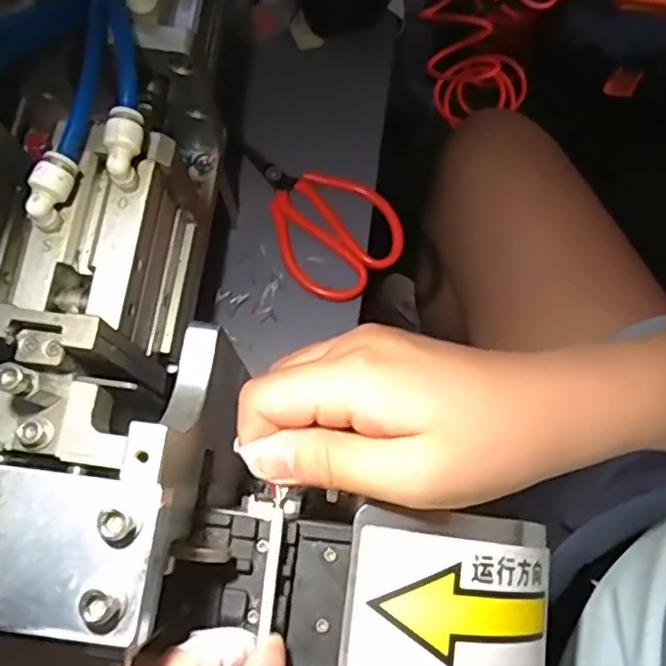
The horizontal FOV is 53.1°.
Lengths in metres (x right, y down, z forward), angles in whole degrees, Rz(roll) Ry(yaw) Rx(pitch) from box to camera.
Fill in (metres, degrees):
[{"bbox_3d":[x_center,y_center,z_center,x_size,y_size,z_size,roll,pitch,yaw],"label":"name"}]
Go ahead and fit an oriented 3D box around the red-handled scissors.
[{"bbox_3d":[-0.015,-0.077,0.424,0.074,0.013,0.121,-43,81,-11],"label":"red-handled scissors"}]

